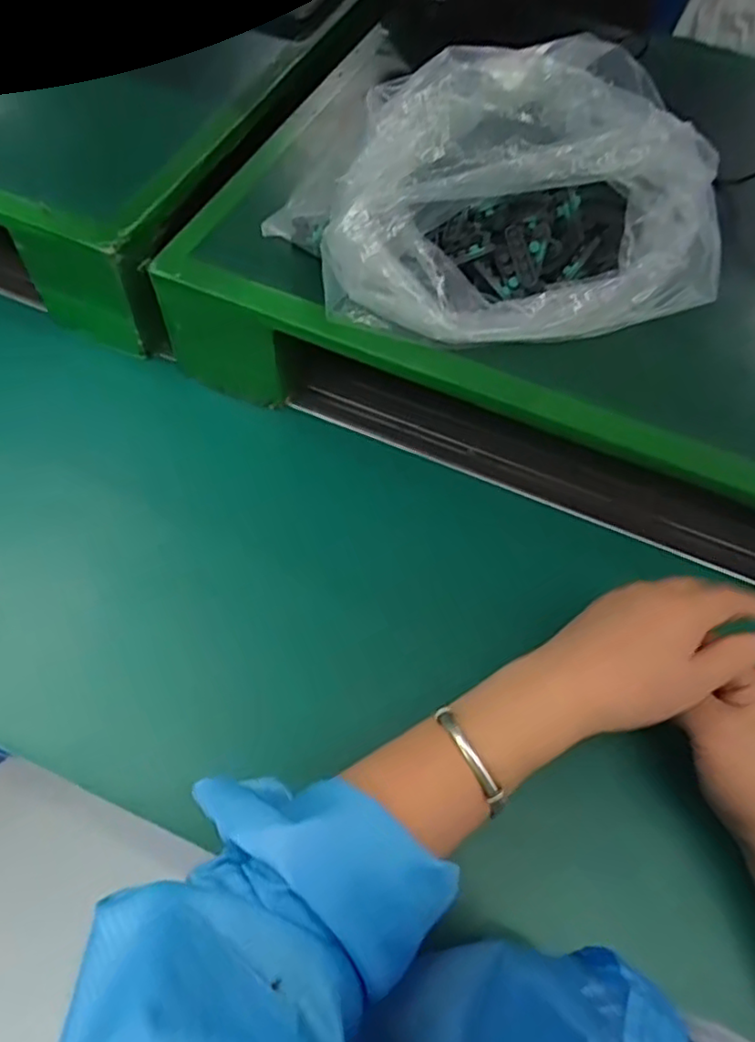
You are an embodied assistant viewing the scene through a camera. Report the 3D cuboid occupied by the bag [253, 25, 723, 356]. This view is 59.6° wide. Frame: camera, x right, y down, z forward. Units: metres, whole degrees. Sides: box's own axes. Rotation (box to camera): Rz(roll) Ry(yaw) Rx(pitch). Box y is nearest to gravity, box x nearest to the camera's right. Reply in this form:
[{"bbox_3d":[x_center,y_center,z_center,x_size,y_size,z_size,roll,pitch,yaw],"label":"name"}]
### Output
[{"bbox_3d":[0.086,-0.191,0.391,0.230,0.118,0.116,-3,60,-6],"label":"bag"}]

